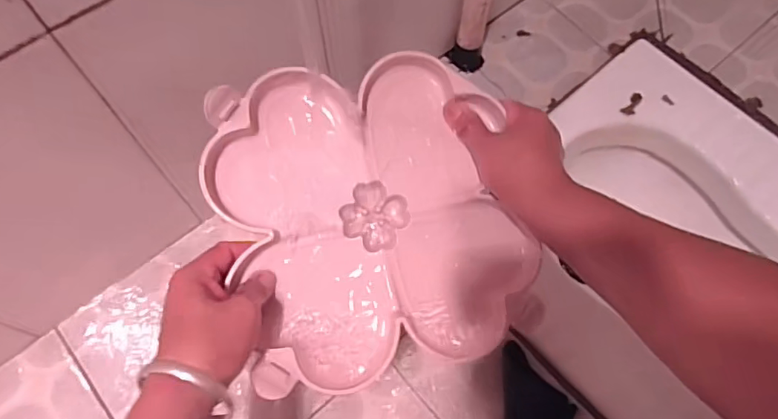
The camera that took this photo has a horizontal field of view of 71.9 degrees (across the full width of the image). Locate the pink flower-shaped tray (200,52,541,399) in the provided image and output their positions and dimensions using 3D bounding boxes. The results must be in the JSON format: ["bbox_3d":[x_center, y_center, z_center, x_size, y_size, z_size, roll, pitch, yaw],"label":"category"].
[{"bbox_3d":[-0.011,0.005,0.425,0.231,0.042,0.242,-16,84,-11],"label":"pink flower-shaped tray"}]

